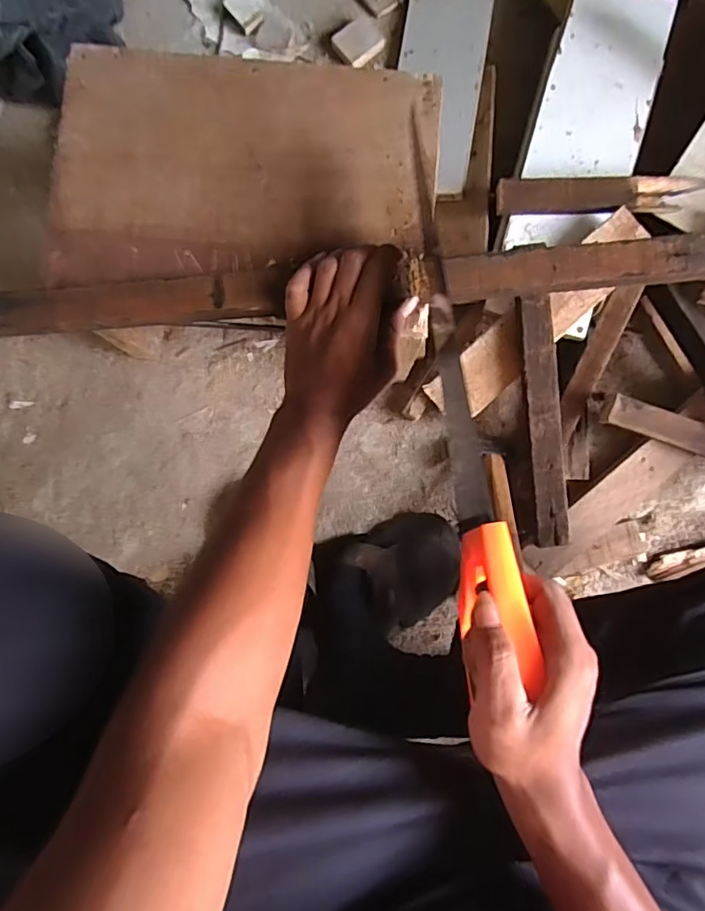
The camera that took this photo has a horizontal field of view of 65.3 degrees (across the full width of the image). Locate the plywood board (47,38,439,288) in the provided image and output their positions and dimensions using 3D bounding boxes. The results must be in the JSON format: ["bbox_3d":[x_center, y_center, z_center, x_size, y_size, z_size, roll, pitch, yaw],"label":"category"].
[{"bbox_3d":[-0.089,-0.240,0.459,0.312,0.016,0.212,1,86,0],"label":"plywood board"}]

